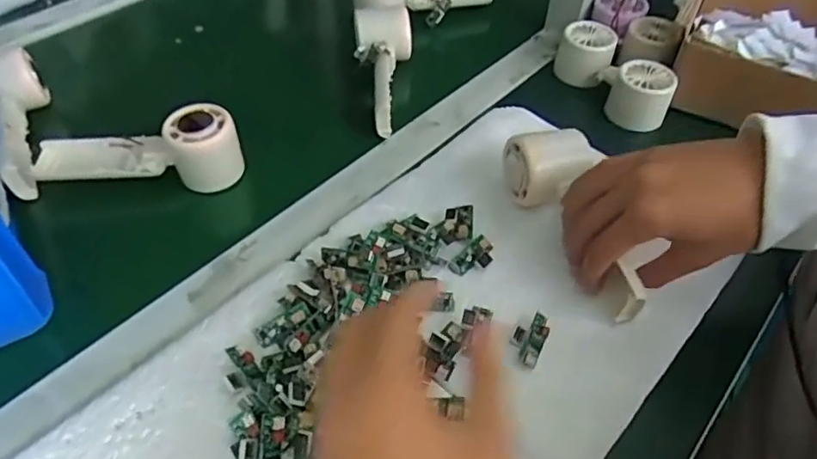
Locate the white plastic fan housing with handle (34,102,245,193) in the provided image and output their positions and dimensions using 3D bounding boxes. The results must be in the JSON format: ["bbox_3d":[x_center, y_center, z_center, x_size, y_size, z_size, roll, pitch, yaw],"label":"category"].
[{"bbox_3d":[-0.226,-0.068,0.494,0.164,0.056,0.044,-2,46,-2],"label":"white plastic fan housing with handle"}]

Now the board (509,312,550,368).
[{"bbox_3d":[0.082,0.072,0.397,0.022,0.005,0.039,20,49,19],"label":"board"}]

